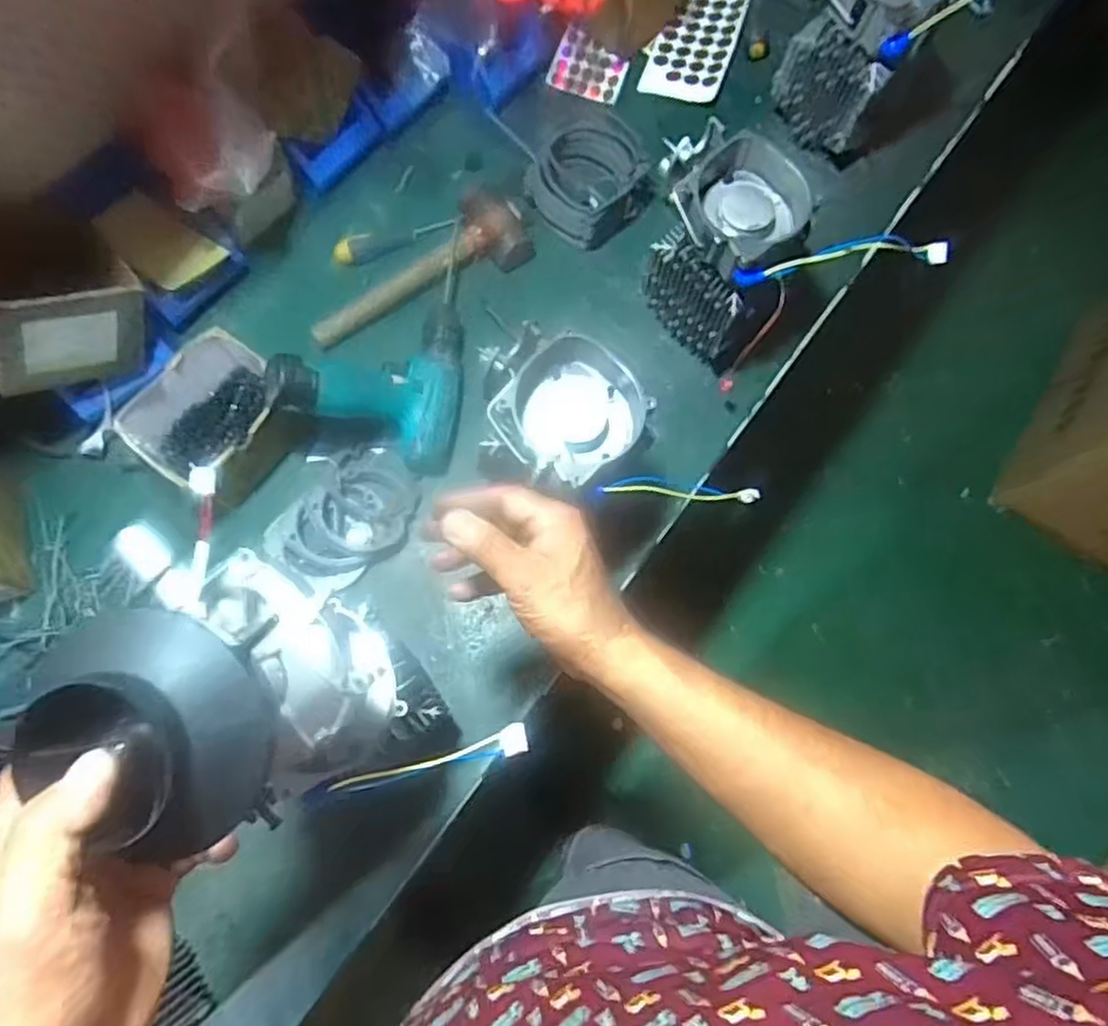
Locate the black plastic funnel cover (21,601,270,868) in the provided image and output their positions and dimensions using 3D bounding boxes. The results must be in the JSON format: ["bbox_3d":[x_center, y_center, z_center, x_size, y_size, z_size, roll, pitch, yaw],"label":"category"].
[{"bbox_3d":[-0.157,0.087,0.280,0.079,0.051,0.083,22,74,4],"label":"black plastic funnel cover"}]

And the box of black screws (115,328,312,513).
[{"bbox_3d":[-0.347,-0.091,0.741,0.135,0.103,0.158,32,75,7],"label":"box of black screws"}]

